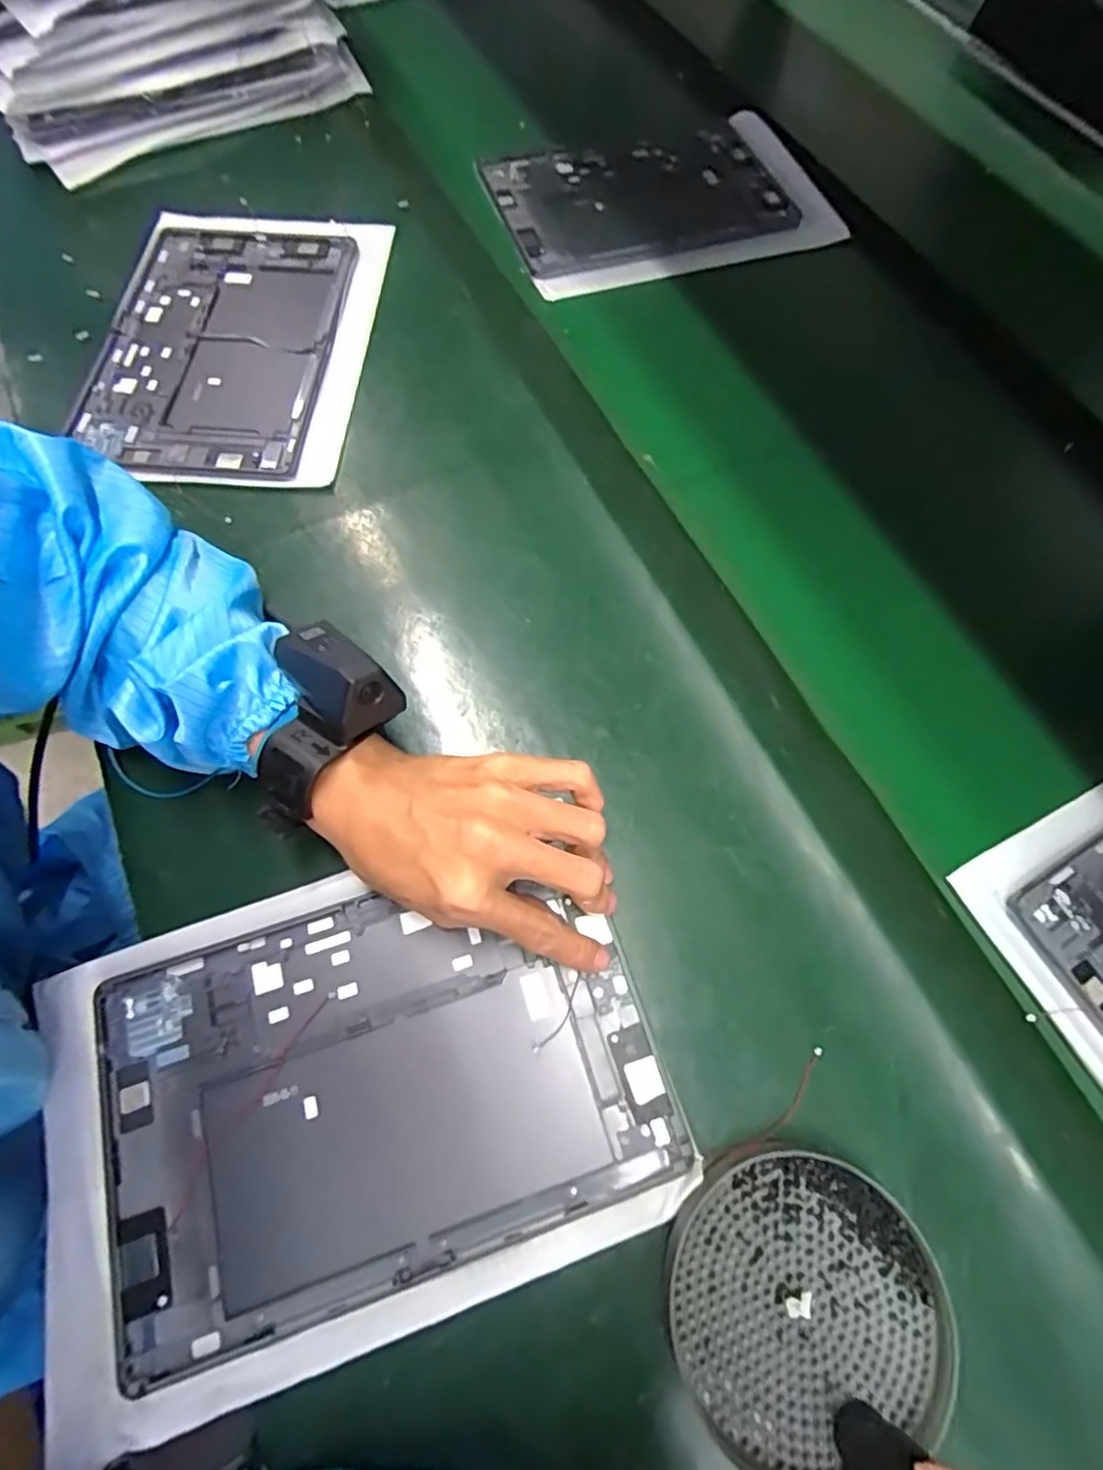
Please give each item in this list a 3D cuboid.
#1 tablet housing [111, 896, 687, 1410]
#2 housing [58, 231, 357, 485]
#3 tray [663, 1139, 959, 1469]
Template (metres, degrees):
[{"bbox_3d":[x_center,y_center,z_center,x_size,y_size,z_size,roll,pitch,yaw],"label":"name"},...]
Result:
[{"bbox_3d":[-0.080,0.162,0.295,0.252,0.013,0.163,-17,69,-9],"label":"tablet housing"},{"bbox_3d":[-0.256,-0.300,0.471,0.169,0.009,0.260,5,68,0],"label":"housing"},{"bbox_3d":[0.109,0.243,0.257,0.115,0.013,0.111,1,68,-2],"label":"tray"}]

